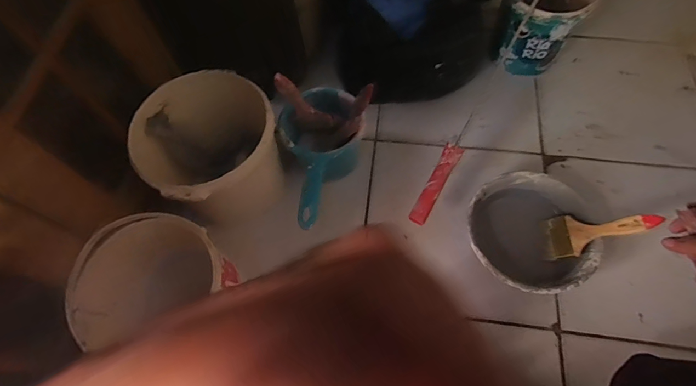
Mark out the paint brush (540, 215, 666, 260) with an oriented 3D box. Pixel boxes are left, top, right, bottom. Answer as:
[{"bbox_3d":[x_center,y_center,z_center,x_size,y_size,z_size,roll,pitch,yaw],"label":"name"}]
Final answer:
[{"bbox_3d":[0.393,0.059,0.599,0.155,0.011,0.067,-21,57,38],"label":"paint brush"}]

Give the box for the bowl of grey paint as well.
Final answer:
[{"bbox_3d":[0.301,0.071,0.644,0.199,0.071,0.196,-1,65,2],"label":"bowl of grey paint"}]

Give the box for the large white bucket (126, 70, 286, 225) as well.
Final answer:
[{"bbox_3d":[-0.212,-0.061,0.630,0.210,0.172,0.207,-39,70,-15],"label":"large white bucket"}]

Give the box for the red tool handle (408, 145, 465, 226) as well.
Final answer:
[{"bbox_3d":[0.143,-0.015,0.620,0.027,0.020,0.139,28,90,14],"label":"red tool handle"}]

